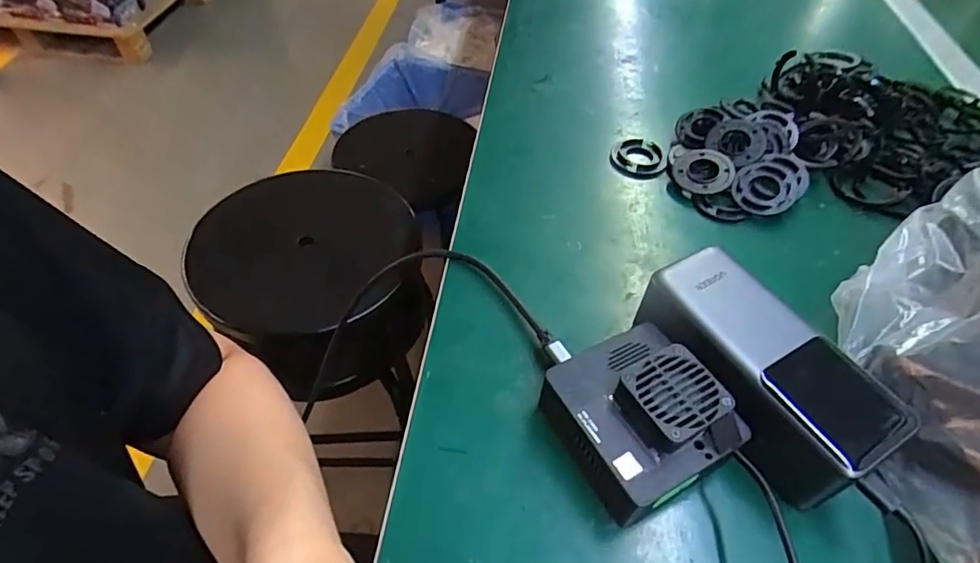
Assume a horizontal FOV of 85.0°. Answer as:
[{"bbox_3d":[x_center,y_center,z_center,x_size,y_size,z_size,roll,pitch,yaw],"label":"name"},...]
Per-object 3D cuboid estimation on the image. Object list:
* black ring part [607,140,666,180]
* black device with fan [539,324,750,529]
[{"bbox_3d":[0.121,-0.101,0.435,0.043,0.009,0.043,3,50,4],"label":"black ring part"},{"bbox_3d":[0.072,0.067,0.266,0.073,0.045,0.079,-22,53,-17],"label":"black device with fan"}]

